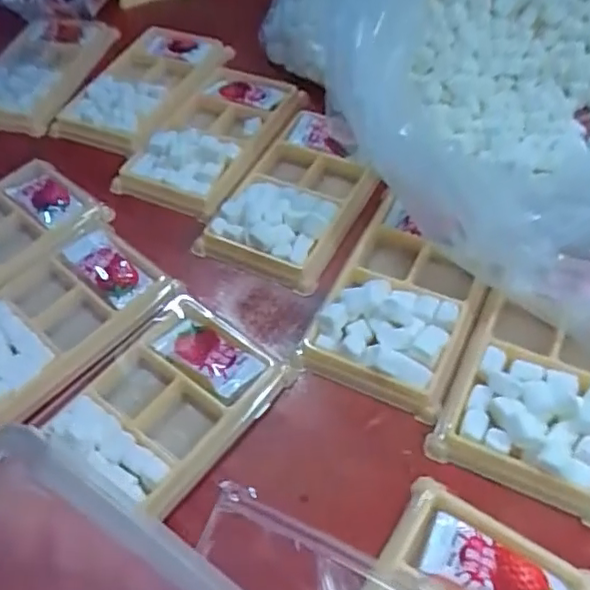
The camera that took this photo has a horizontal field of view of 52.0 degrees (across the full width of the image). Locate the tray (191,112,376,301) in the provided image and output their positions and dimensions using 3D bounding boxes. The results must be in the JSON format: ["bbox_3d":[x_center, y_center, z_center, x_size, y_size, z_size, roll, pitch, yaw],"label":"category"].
[{"bbox_3d":[0.003,-0.066,0.380,0.078,0.021,0.135,21,58,19],"label":"tray"}]

